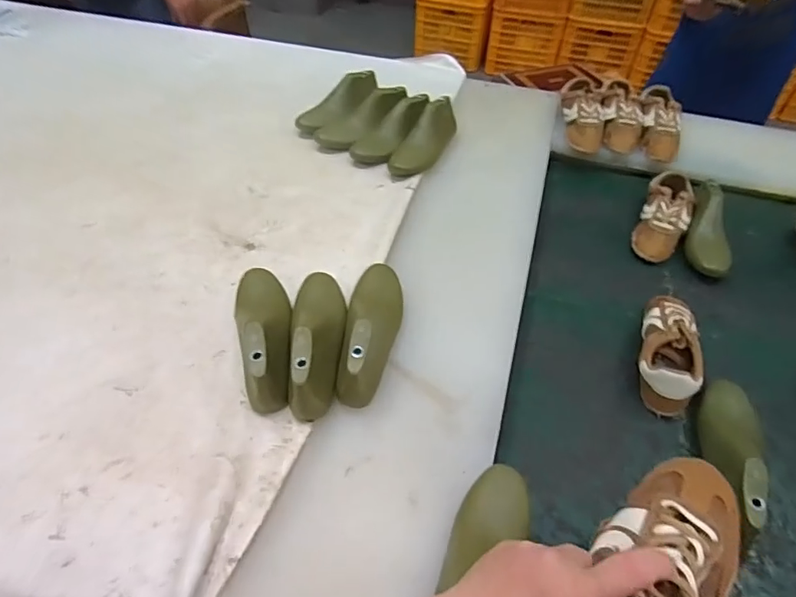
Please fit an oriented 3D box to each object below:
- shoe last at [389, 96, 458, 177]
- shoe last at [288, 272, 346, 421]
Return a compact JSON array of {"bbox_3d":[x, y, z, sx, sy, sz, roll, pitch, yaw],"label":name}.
[{"bbox_3d":[0.059,-0.320,0.990,0.063,0.074,0.217,28,65,19],"label":"shoe last"},{"bbox_3d":[-0.104,0.041,0.654,0.072,0.069,0.233,-3,50,-4],"label":"shoe last"}]

